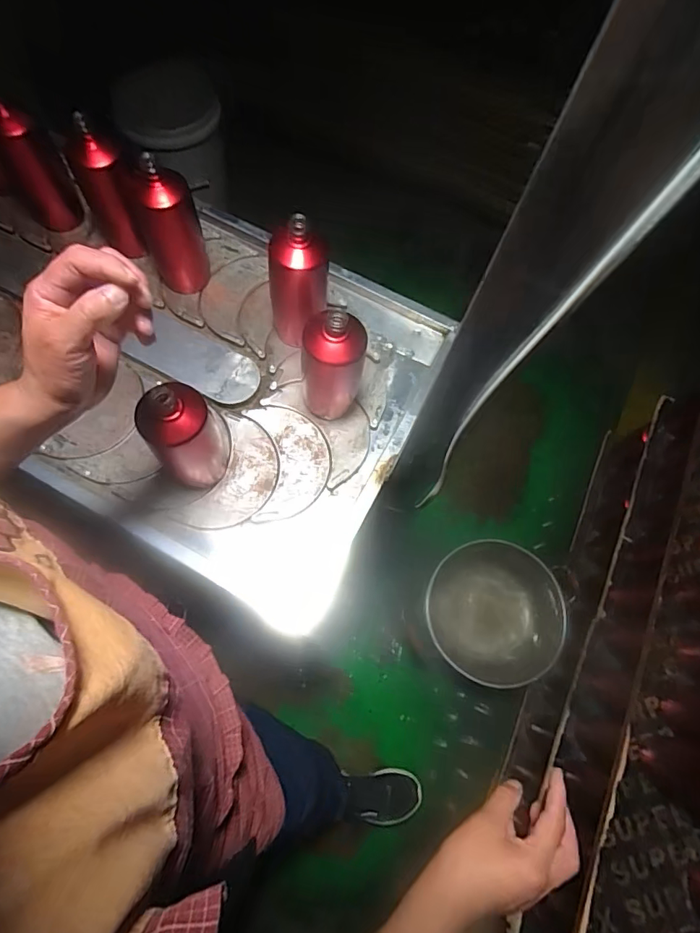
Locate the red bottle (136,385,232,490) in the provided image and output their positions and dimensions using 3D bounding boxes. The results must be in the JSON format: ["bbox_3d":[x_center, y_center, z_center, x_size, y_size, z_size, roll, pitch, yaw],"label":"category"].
[{"bbox_3d":[-0.203,-0.036,0.606,0.082,0.206,0.078,0,65,1],"label":"red bottle"}]

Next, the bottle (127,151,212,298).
[{"bbox_3d":[-0.268,-0.356,0.718,0.084,0.192,0.070,-23,67,-9],"label":"bottle"}]

